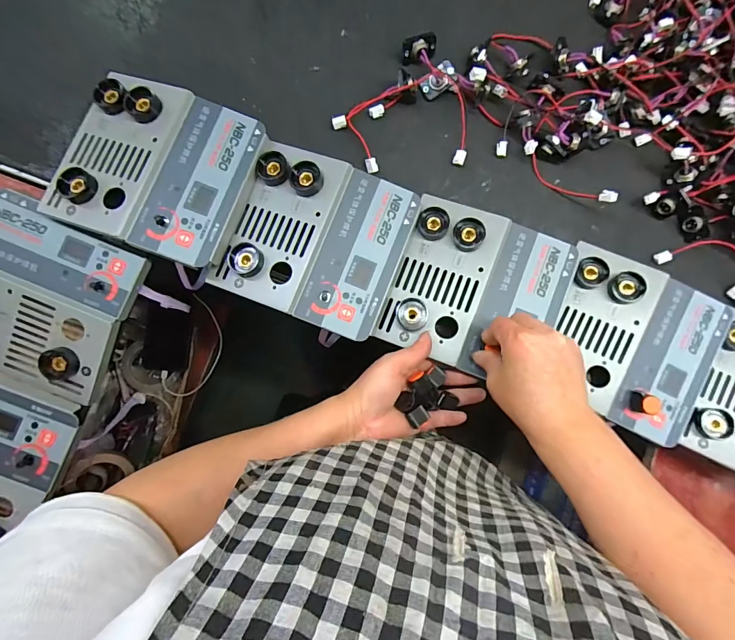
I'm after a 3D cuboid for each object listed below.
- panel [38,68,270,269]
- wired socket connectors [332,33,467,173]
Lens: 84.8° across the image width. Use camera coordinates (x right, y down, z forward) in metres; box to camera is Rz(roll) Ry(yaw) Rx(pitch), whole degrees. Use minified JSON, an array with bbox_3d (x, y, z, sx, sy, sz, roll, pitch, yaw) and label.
[{"bbox_3d":[-0.194,-0.141,0.381,0.170,0.045,0.156,22,84,-3],"label":"panel"},{"bbox_3d":[0.032,-0.219,0.414,0.132,0.027,0.132,0,86,-4],"label":"wired socket connectors"}]

